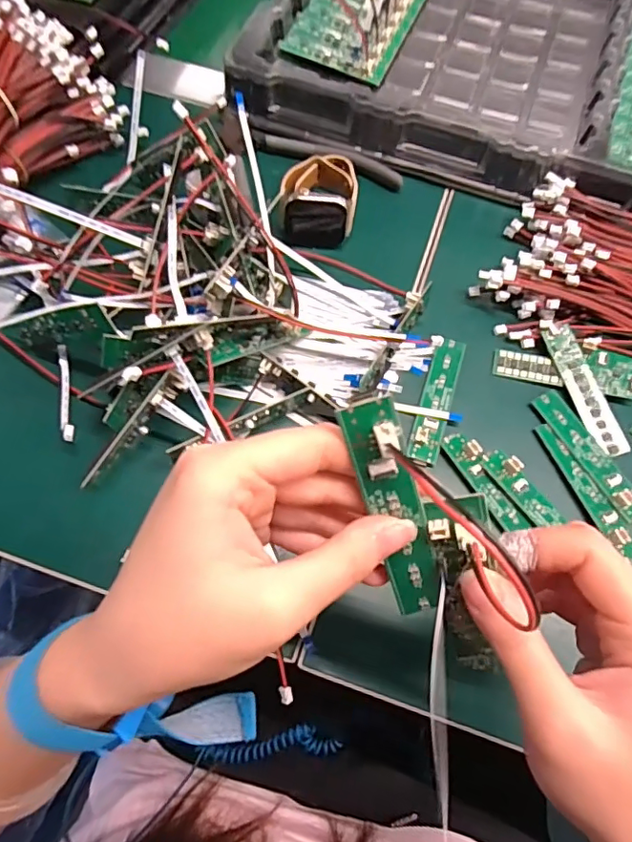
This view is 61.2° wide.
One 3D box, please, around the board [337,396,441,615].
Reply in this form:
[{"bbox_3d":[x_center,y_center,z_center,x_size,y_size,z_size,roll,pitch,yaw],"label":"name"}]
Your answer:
[{"bbox_3d":[0.027,0.031,0.175,0.017,0.008,0.081,-23,113,-9],"label":"board"}]

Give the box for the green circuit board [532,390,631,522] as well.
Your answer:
[{"bbox_3d":[0.157,0.018,0.303,0.020,0.009,0.083,-27,69,-13],"label":"green circuit board"}]

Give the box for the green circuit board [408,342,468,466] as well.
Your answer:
[{"bbox_3d":[0.072,-0.014,0.314,0.018,0.008,0.084,18,67,6],"label":"green circuit board"}]

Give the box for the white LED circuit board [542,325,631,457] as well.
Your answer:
[{"bbox_3d":[0.161,-0.020,0.315,0.020,0.005,0.082,-18,68,-9],"label":"white LED circuit board"}]

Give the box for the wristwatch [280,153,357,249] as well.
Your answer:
[{"bbox_3d":[0.003,-0.154,0.356,0.049,0.033,0.063,3,66,0],"label":"wristwatch"}]

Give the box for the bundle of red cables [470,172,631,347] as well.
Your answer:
[{"bbox_3d":[0.210,-0.095,0.341,0.196,0.032,0.114,12,66,4],"label":"bundle of red cables"}]

